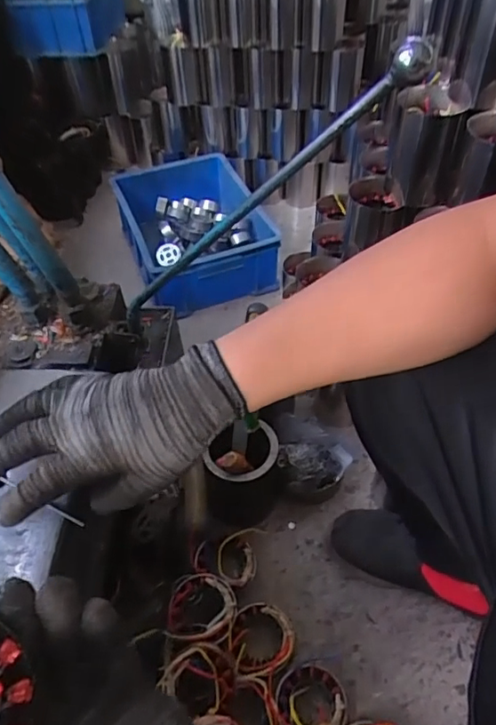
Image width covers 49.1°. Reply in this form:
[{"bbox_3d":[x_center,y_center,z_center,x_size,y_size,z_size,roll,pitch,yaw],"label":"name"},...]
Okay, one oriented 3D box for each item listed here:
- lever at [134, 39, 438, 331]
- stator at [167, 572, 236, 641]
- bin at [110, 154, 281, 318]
[{"bbox_3d":[-0.013,-0.140,0.535,0.031,0.437,0.028,37,46,-23],"label":"lever"},{"bbox_3d":[-0.061,0.328,0.730,0.087,0.039,0.089,-3,48,0],"label":"stator"},{"bbox_3d":[-0.134,-0.332,1.318,0.310,0.167,0.428,-15,49,-10],"label":"bin"}]

